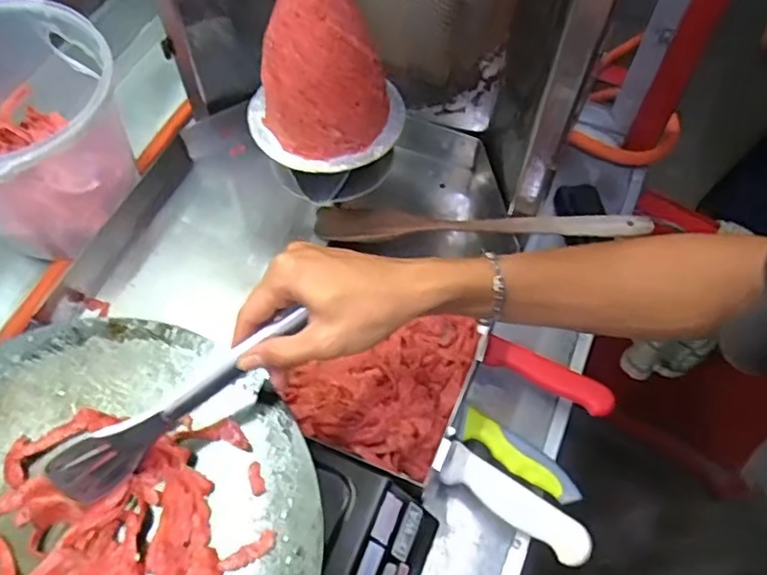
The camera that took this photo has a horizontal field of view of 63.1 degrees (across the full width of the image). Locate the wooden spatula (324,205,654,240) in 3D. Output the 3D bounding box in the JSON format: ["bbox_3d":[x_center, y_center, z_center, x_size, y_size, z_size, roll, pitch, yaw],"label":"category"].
[{"bbox_3d":[0.093,-0.065,0.620,0.323,0.017,0.034,1,85,9],"label":"wooden spatula"}]

